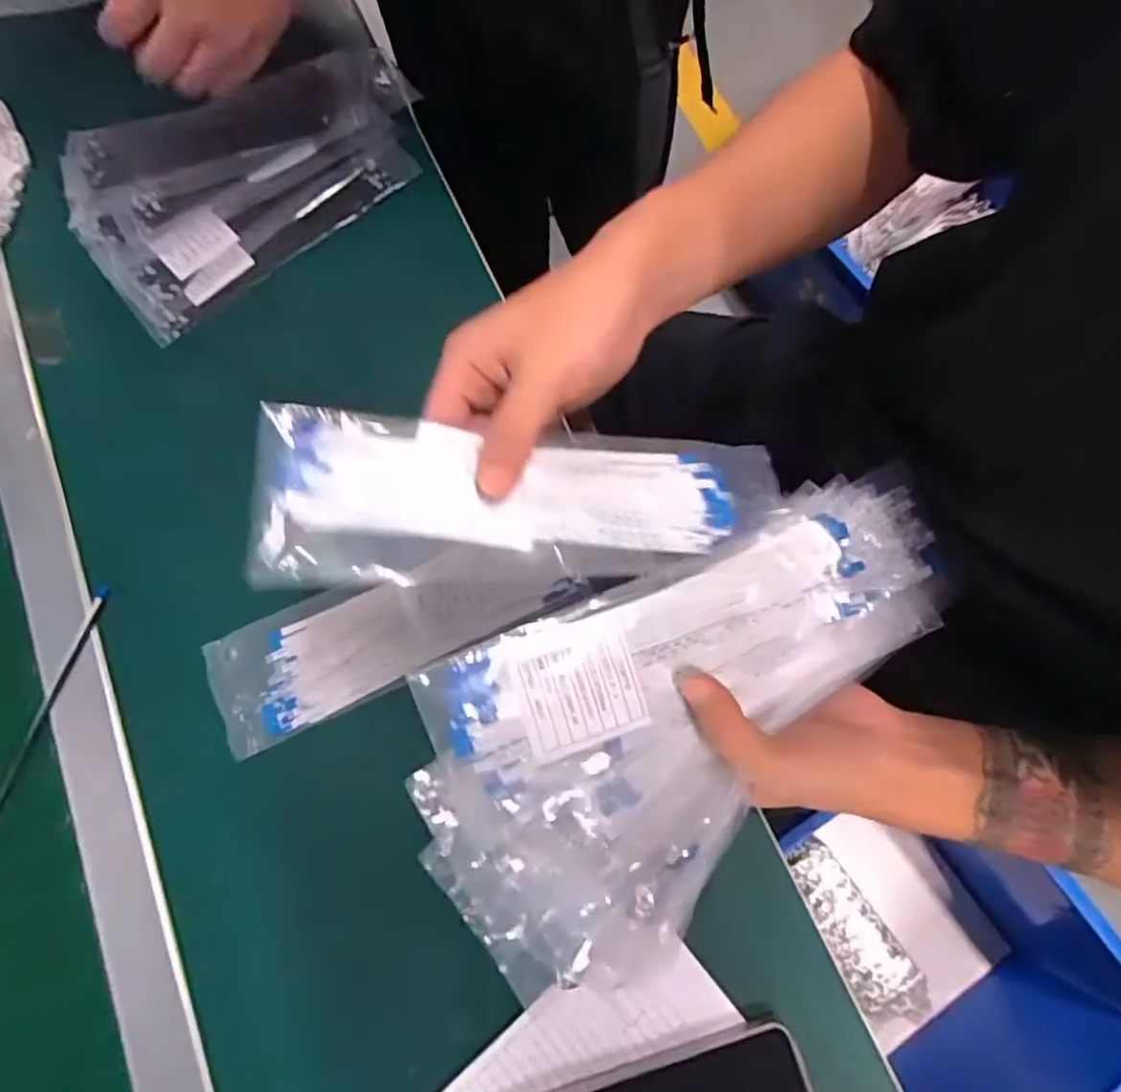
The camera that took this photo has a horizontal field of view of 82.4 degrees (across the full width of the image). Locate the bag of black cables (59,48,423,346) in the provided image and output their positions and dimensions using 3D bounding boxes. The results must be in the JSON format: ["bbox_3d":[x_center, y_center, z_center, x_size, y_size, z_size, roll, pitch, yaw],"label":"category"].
[{"bbox_3d":[-0.255,-0.315,0.521,0.282,0.030,0.192,-38,77,-8],"label":"bag of black cables"}]

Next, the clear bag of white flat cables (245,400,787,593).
[{"bbox_3d":[-0.009,-0.026,0.303,0.244,0.011,0.076,-3,74,-17],"label":"clear bag of white flat cables"}]

